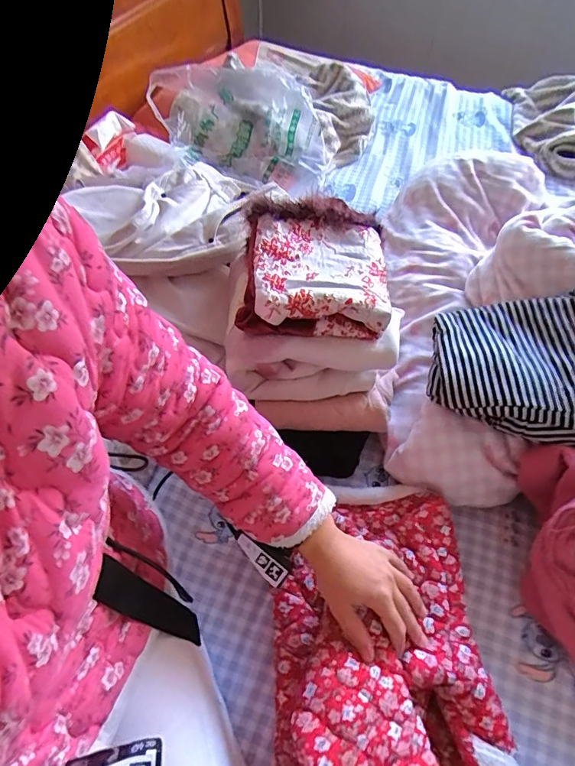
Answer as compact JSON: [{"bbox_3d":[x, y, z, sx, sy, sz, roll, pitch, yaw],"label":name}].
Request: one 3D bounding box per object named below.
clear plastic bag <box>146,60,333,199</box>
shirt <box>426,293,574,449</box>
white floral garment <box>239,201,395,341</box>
[{"bbox_3d":[-0.102,-0.648,1.103,0.464,0.140,0.319,19,56,12],"label":"clear plastic bag"},{"bbox_3d":[0.349,-0.038,0.586,0.300,0.093,0.220,15,60,20],"label":"shirt"},{"bbox_3d":[0.038,-0.153,0.598,0.192,0.078,0.210,2,54,0],"label":"white floral garment"}]

